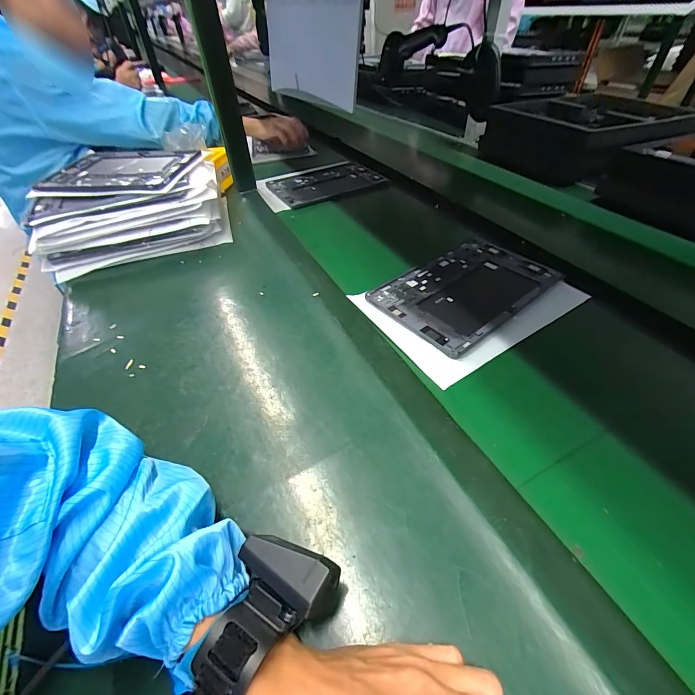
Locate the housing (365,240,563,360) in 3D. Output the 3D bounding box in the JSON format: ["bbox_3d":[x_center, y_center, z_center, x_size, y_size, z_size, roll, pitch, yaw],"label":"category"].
[{"bbox_3d":[0.174,-0.089,0.506,0.253,0.005,0.171,-32,52,-25],"label":"housing"}]

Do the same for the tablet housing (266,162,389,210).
[{"bbox_3d":[-0.053,-0.399,0.827,0.258,0.012,0.163,-25,49,-19],"label":"tablet housing"}]

